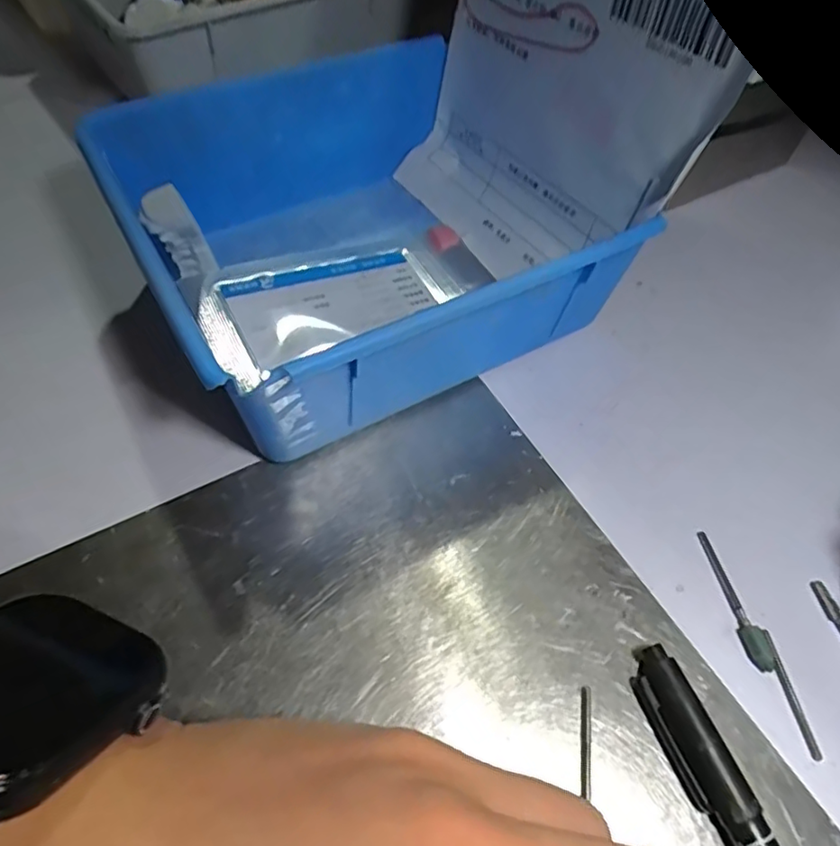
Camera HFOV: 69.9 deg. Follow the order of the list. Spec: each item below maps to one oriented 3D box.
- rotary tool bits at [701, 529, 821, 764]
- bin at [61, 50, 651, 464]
[{"bbox_3d":[0.108,0.068,0.193,0.009,0.006,0.071,-8,57,-10],"label":"rotary tool bits"},{"bbox_3d":[-0.022,-0.074,0.242,0.159,0.065,0.148,-26,62,-20],"label":"bin"}]

